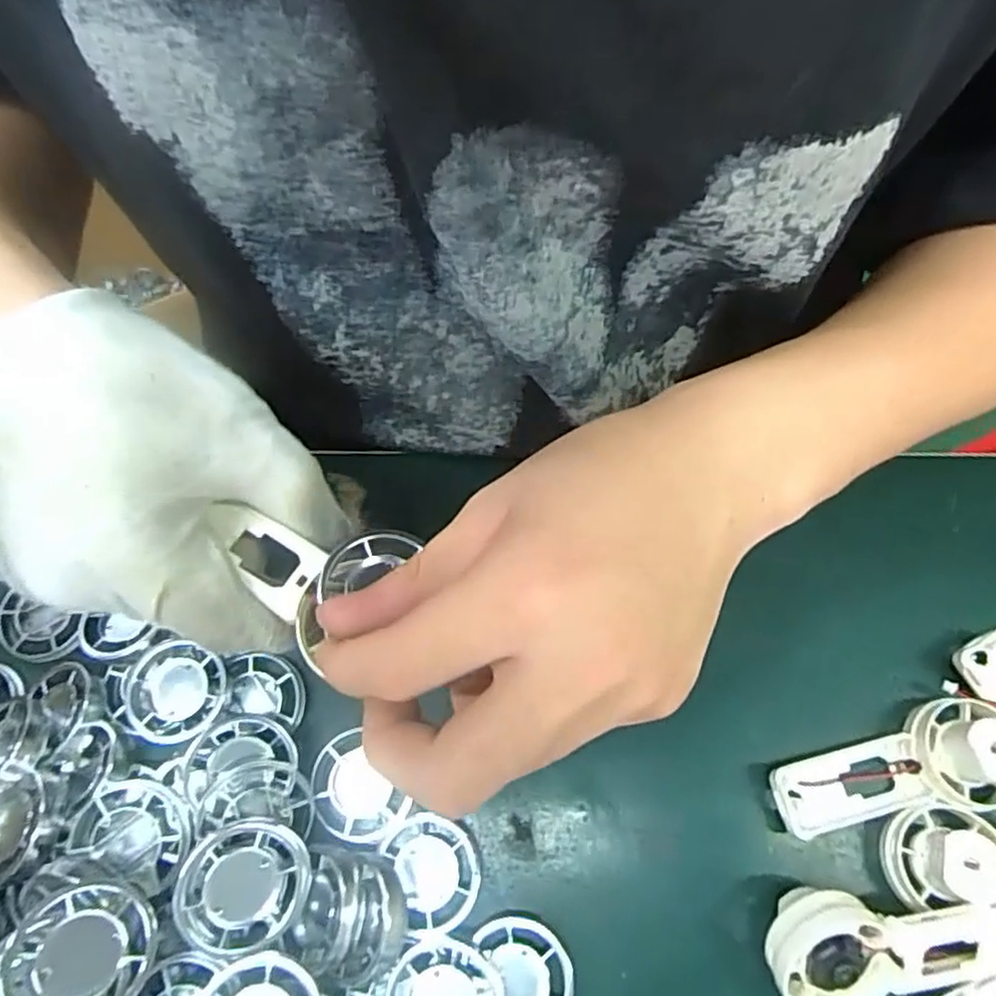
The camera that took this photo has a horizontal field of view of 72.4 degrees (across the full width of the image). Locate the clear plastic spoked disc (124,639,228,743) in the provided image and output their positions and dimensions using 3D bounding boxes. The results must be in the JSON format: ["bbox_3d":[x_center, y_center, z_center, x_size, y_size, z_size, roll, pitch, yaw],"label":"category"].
[{"bbox_3d":[-0.124,0.075,0.262,0.039,0.005,0.035,16,70,8],"label":"clear plastic spoked disc"}]

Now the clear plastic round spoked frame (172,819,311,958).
[{"bbox_3d":[-0.084,0.128,0.225,0.039,0.015,0.039,11,62,-21],"label":"clear plastic round spoked frame"}]

